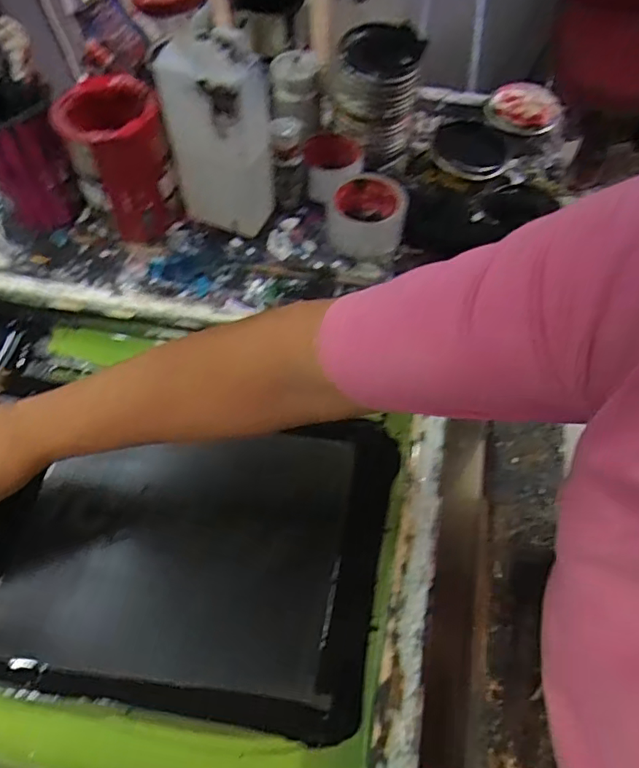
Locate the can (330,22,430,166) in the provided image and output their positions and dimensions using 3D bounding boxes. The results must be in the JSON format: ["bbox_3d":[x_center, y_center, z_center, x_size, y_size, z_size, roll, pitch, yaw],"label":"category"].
[{"bbox_3d":[0.069,-0.360,0.699,0.095,0.134,0.088,0,59,0],"label":"can"}]

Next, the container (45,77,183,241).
[{"bbox_3d":[-0.225,-0.248,0.646,0.100,0.157,0.107,-23,62,-13],"label":"container"}]

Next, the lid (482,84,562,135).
[{"bbox_3d":[0.300,-0.404,0.817,0.106,0.028,0.089,6,59,3],"label":"lid"}]

